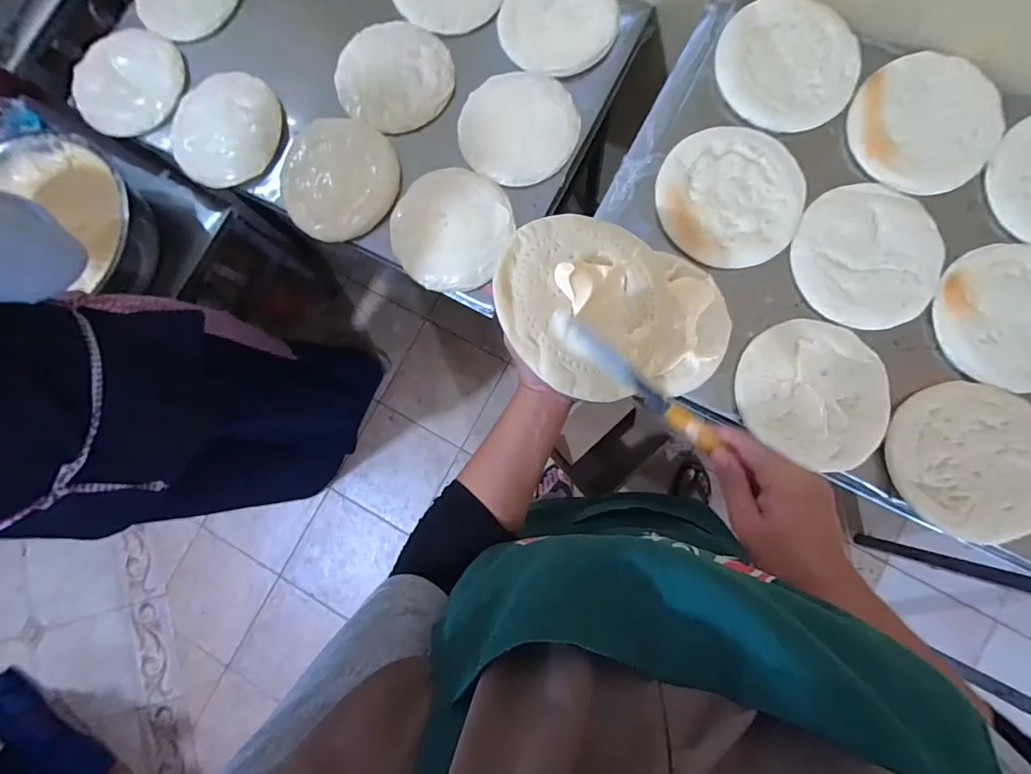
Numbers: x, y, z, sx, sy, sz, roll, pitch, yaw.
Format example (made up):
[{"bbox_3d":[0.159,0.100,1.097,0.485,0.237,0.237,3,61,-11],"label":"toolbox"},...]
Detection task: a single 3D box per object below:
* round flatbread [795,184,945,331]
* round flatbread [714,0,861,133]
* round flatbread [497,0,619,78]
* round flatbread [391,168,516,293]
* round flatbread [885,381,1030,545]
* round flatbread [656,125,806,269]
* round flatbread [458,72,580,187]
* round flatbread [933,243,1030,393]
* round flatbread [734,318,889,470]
[{"bbox_3d":[0.488,-0.182,0.639,0.194,0.013,0.193,0,84,4],"label":"round flatbread"},{"bbox_3d":[0.391,-0.462,0.665,0.184,0.019,0.190,0,84,4],"label":"round flatbread"},{"bbox_3d":[0.068,-0.622,0.790,0.186,0.013,0.200,0,84,4],"label":"round flatbread"},{"bbox_3d":[-0.109,-0.260,0.761,0.187,0.016,0.193,0,84,4],"label":"round flatbread"},{"bbox_3d":[0.591,0.092,0.598,0.191,0.019,0.196,-1,81,8],"label":"round flatbread"},{"bbox_3d":[0.301,-0.263,0.650,0.196,0.011,0.186,0,88,-1],"label":"round flatbread"},{"bbox_3d":[0.005,-0.423,0.764,0.189,0.014,0.180,0,84,4],"label":"round flatbread"},{"bbox_3d":[0.668,-0.094,0.623,0.185,0.016,0.193,0,84,4],"label":"round flatbread"},{"bbox_3d":[0.401,0.005,0.623,0.198,0.013,0.182,0,81,-1],"label":"round flatbread"}]

